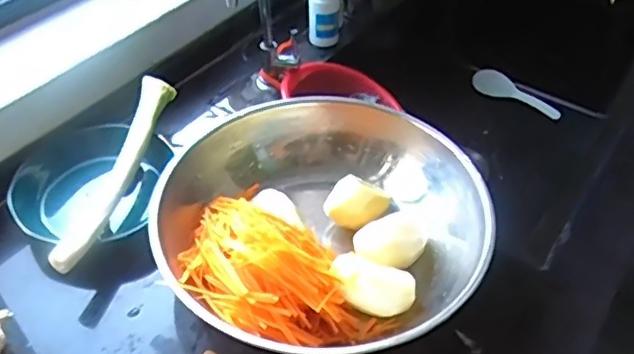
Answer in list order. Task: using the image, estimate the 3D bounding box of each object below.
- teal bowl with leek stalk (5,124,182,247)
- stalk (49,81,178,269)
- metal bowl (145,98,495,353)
[{"bbox_3d":[-0.234,0.004,0.652,0.126,0.066,0.143,4,46,4],"label":"teal bowl with leek stalk"},{"bbox_3d":[-0.204,-0.011,0.640,0.034,0.024,0.260,6,46,6],"label":"stalk"},{"bbox_3d":[0.005,0.047,0.596,0.305,0.073,0.292,-3,46,-3],"label":"metal bowl"}]

